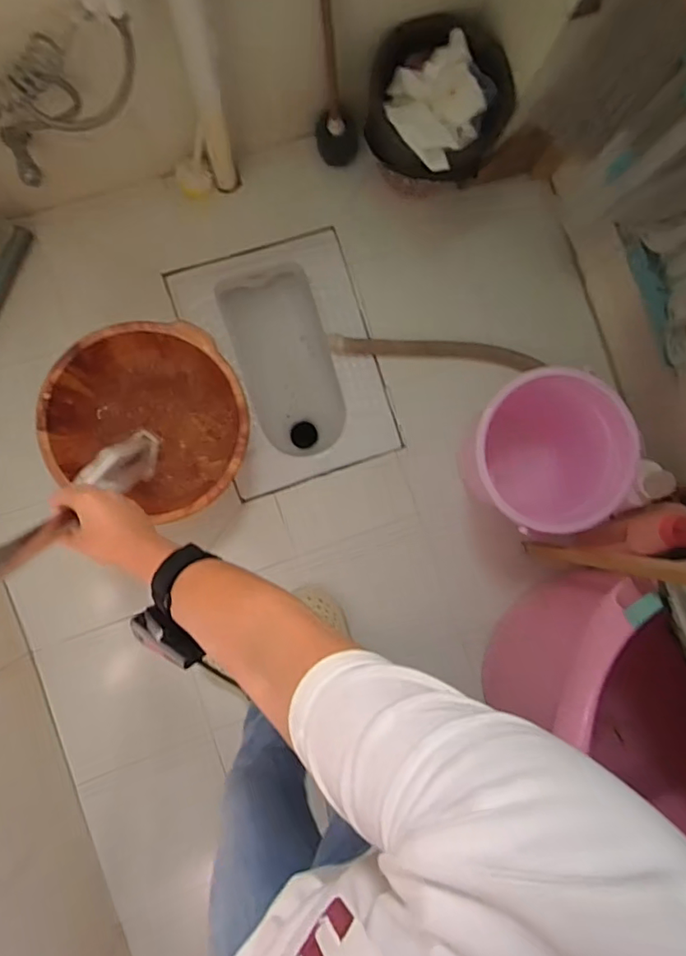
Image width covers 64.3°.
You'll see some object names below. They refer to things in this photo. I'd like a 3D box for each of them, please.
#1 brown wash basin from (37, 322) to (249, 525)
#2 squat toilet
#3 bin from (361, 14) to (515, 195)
[{"bbox_3d":[-0.370,-0.102,1.089,0.349,0.199,0.350,0,89,-7],"label":"brown wash basin"},{"bbox_3d":[-0.133,-0.266,1.334,0.404,0.221,0.543,-21,91,-7],"label":"squat toilet"},{"bbox_3d":[0.176,-0.729,1.117,0.268,0.254,0.245,0,89,-7],"label":"bin"}]

